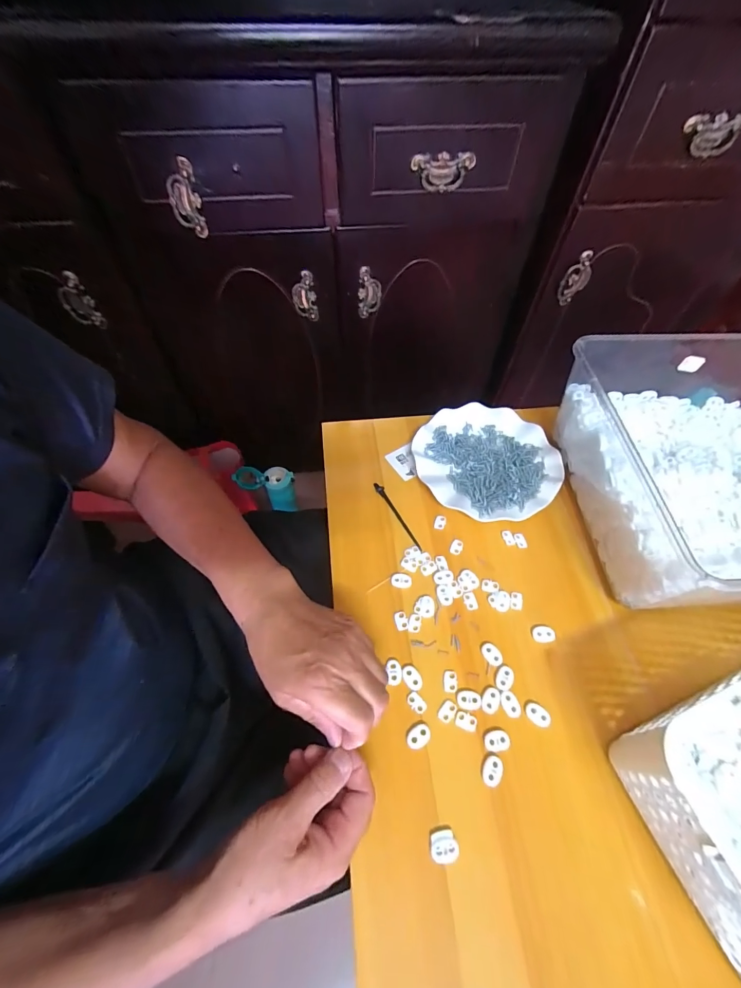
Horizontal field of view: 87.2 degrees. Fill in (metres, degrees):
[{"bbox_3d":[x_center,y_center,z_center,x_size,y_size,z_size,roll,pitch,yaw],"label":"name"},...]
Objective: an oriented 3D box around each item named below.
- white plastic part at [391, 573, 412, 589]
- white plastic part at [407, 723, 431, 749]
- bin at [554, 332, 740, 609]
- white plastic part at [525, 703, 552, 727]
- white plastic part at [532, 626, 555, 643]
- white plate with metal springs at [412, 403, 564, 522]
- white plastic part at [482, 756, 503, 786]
[{"bbox_3d":[0.034,0.096,0.431,0.022,0.004,0.017,9,57,4],"label":"white plastic part"},{"bbox_3d":[0.044,0.218,0.349,0.022,0.004,0.016,-32,63,-20],"label":"white plastic part"},{"bbox_3d":[0.401,-0.028,0.427,0.305,0.122,0.297,-2,57,-3],"label":"bin"},{"bbox_3d":[0.156,0.205,0.362,0.023,0.004,0.016,28,61,16],"label":"white plastic part"},{"bbox_3d":[0.180,0.145,0.403,0.023,0.004,0.016,1,57,0],"label":"white plastic part"},{"bbox_3d":[0.149,-0.043,0.512,0.179,0.020,0.178,1,57,-1],"label":"white plate with metal springs"},{"bbox_3d":[0.106,0.240,0.337,0.016,0.004,0.023,26,60,15],"label":"white plastic part"}]

